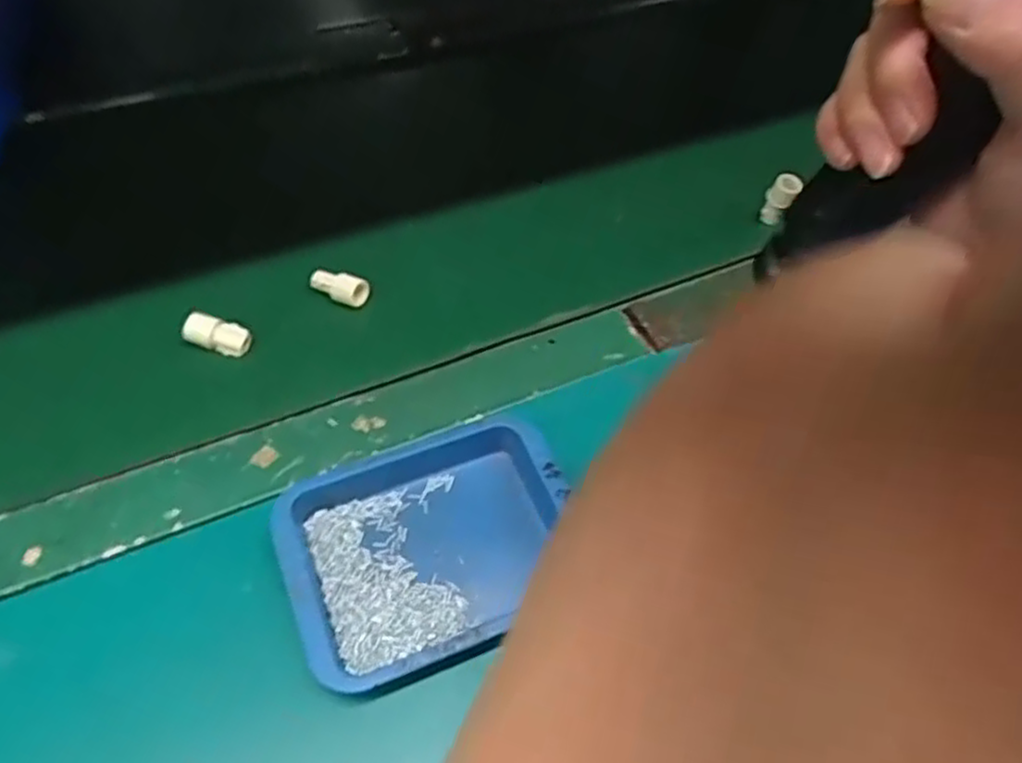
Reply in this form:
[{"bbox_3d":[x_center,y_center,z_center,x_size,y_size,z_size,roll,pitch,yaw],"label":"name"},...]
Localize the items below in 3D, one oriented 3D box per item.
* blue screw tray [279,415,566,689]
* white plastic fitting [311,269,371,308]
[{"bbox_3d":[-0.044,0.083,0.409,0.157,0.022,0.130,-21,55,-20],"label":"blue screw tray"},{"bbox_3d":[-0.124,-0.068,0.538,0.046,0.019,0.017,19,52,11],"label":"white plastic fitting"}]

